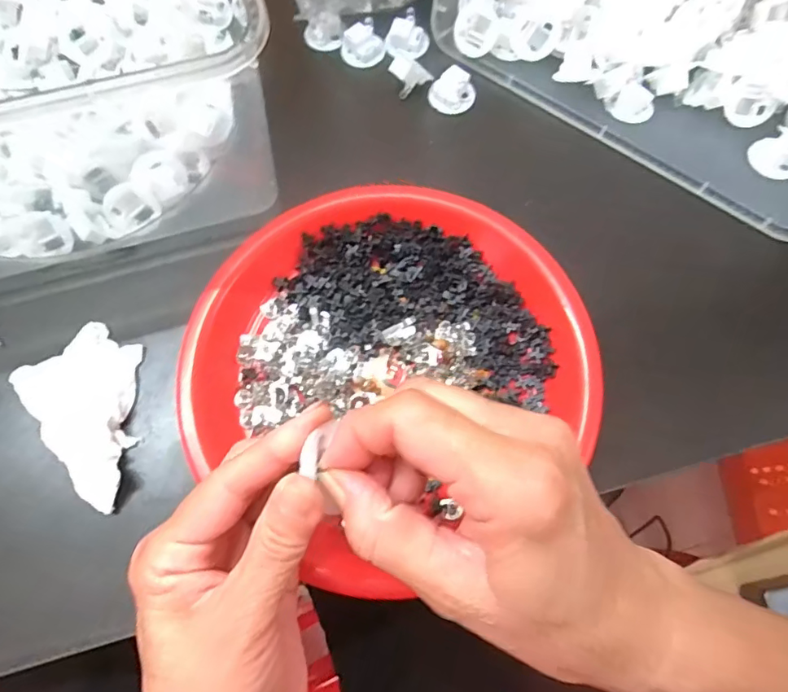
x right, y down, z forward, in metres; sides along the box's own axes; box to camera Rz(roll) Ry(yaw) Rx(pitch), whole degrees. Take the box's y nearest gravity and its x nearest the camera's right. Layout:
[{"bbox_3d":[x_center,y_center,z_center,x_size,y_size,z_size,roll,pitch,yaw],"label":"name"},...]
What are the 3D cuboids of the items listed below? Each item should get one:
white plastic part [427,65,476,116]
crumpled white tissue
[{"bbox_3d":[0.043,-0.186,0.374,0.032,0.017,0.026,-28,74,-8],"label":"white plastic part"},{"bbox_3d":[-0.173,0.037,0.304,0.061,0.030,0.102,-35,75,-10],"label":"crumpled white tissue"}]

